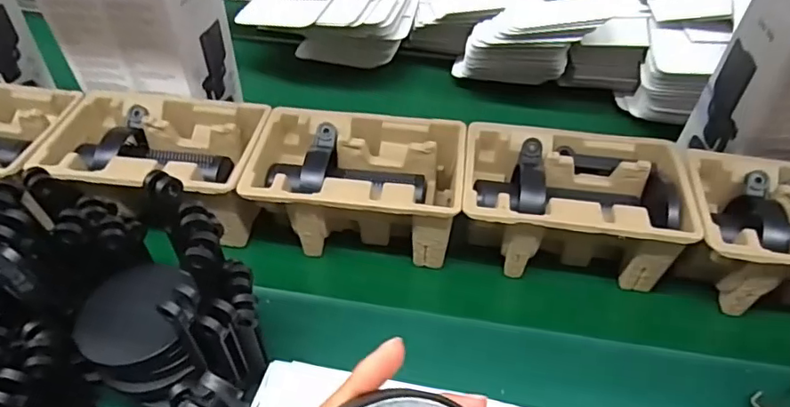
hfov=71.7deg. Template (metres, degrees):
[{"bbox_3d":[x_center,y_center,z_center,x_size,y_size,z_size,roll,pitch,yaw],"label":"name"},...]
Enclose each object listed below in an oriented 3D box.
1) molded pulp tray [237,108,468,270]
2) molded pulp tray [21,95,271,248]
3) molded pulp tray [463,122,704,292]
[{"bbox_3d":[-0.042,-0.023,0.617,0.224,0.099,0.141,7,47,3],"label":"molded pulp tray"},{"bbox_3d":[-0.265,-0.043,0.630,0.226,0.095,0.150,4,47,1],"label":"molded pulp tray"},{"bbox_3d":[0.184,-0.002,0.596,0.219,0.097,0.147,9,48,5],"label":"molded pulp tray"}]

